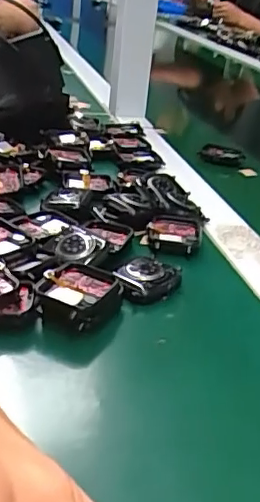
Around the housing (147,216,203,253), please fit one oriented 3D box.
[{"bbox_3d":[0.033,-0.014,0.418,0.040,0.009,0.047,9,27,5],"label":"housing"}]

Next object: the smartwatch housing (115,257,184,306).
[{"bbox_3d":[0.011,0.020,0.353,0.038,0.014,0.043,11,27,9],"label":"smartwatch housing"}]

